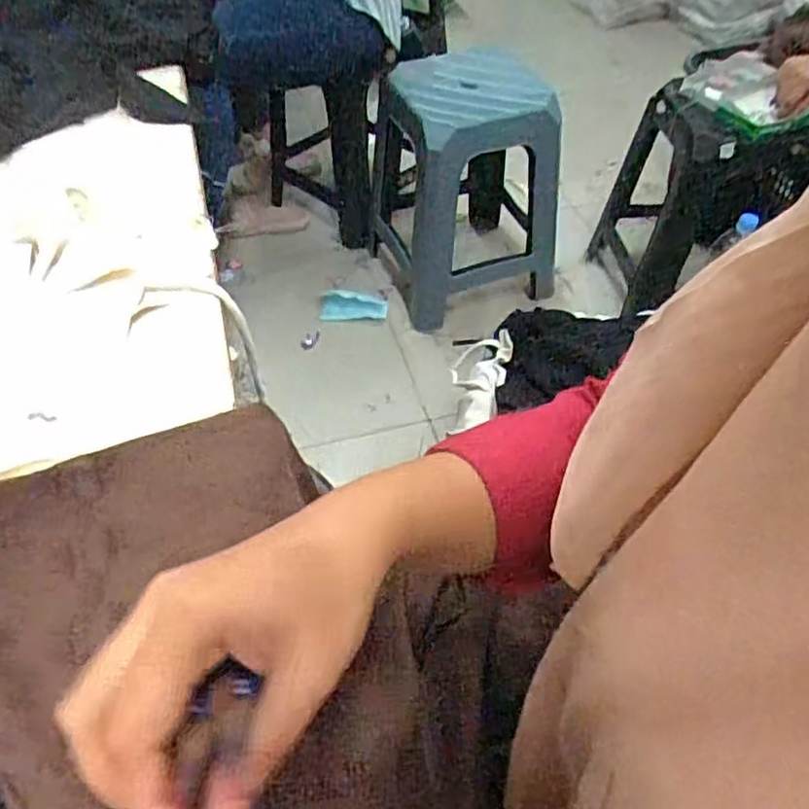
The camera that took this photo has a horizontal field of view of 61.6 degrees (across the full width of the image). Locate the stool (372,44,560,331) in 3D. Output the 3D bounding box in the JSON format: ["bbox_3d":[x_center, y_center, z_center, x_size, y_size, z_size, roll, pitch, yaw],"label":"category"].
[{"bbox_3d":[0.133,-0.503,1.560,0.390,0.536,0.382,-16,52,-13],"label":"stool"}]

